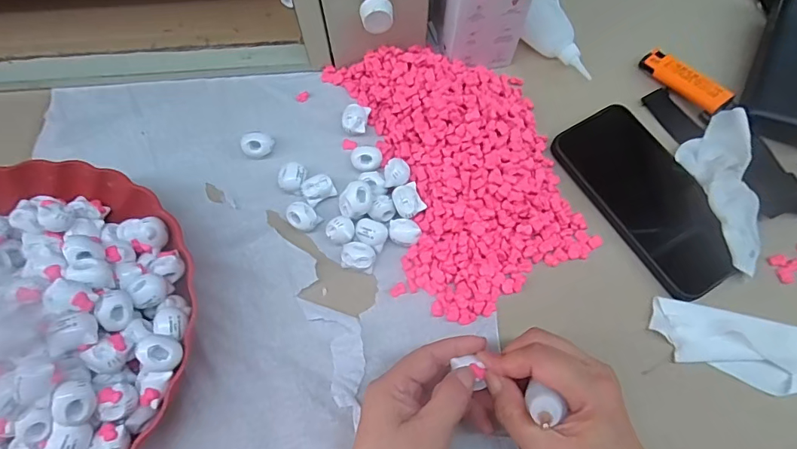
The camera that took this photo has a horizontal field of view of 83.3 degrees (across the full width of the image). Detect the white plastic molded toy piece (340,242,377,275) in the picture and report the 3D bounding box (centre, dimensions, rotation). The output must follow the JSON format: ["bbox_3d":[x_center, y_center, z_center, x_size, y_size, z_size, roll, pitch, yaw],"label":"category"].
[{"bbox_3d":[-0.030,0.025,0.341,0.025,0.019,0.021,25,70,9],"label":"white plastic molded toy piece"}]

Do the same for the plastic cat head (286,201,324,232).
[{"bbox_3d":[-0.075,-0.005,0.353,0.020,0.017,0.024,-42,74,-16],"label":"plastic cat head"}]

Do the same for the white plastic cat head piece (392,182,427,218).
[{"bbox_3d":[0.008,-0.019,0.348,0.022,0.011,0.025,-26,70,-11],"label":"white plastic cat head piece"}]

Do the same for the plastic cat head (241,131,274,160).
[{"bbox_3d":[-0.121,-0.067,0.383,0.024,0.018,0.020,3,68,1],"label":"plastic cat head"}]

